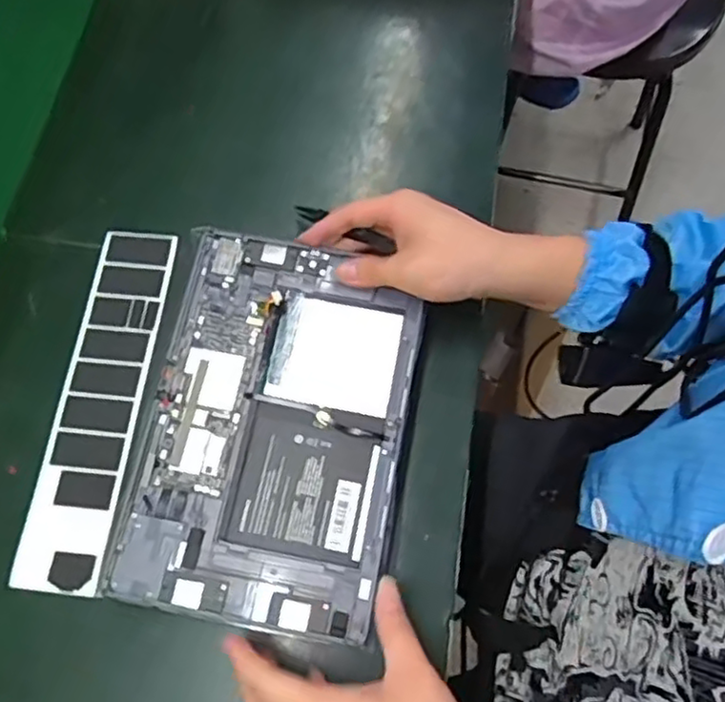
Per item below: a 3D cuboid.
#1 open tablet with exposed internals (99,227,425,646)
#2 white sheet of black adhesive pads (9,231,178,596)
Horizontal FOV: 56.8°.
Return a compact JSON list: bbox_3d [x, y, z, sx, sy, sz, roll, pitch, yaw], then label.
[{"bbox_3d":[-0.058,0.045,0.444,0.164,0.014,0.249,9,70,5],"label":"open tablet with exposed internals"},{"bbox_3d":[-0.190,0.032,0.486,0.059,0.005,0.264,5,69,4],"label":"white sheet of black adhesive pads"}]

